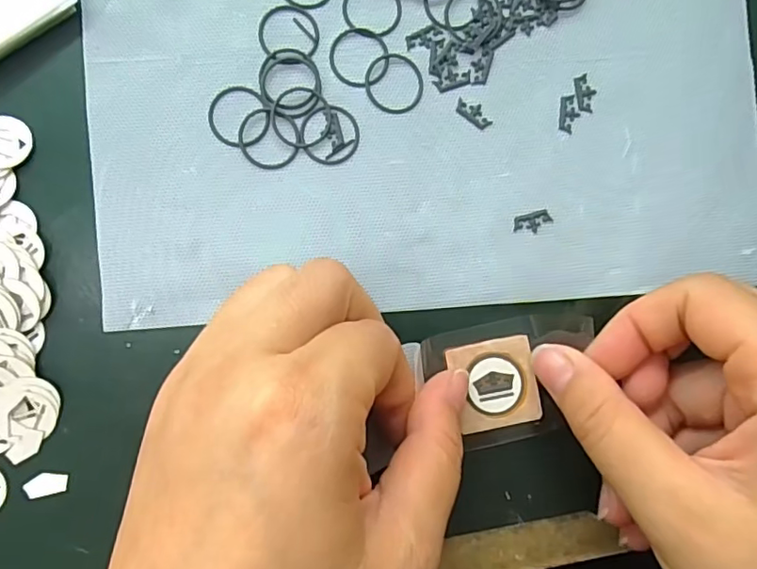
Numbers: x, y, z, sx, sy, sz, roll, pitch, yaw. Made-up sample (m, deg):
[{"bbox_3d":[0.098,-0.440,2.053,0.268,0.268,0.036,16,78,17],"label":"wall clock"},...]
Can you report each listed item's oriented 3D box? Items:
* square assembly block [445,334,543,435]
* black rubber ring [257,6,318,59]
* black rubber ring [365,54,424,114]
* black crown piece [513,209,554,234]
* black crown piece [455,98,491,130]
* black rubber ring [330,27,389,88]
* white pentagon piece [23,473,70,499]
[{"bbox_3d":[0.040,0.034,0.187,0.028,0.004,0.029,-11,90,-5],"label":"square assembly block"},{"bbox_3d":[-0.031,-0.087,0.190,0.021,0.004,0.019,-3,89,-5],"label":"black rubber ring"},{"bbox_3d":[0.006,-0.070,0.192,0.020,0.004,0.021,0,89,-5],"label":"black rubber ring"},{"bbox_3d":[0.054,-0.022,0.195,0.013,0.004,0.007,-14,92,-1],"label":"black crown piece"},{"bbox_3d":[0.034,-0.061,0.194,0.014,0.004,0.007,35,86,-3],"label":"black crown piece"},{"bbox_3d":[-0.007,-0.079,0.191,0.020,0.004,0.021,0,89,-5],"label":"black rubber ring"},{"bbox_3d":[-0.109,0.065,0.181,0.014,0.004,0.007,-13,90,-5],"label":"white pentagon piece"}]

